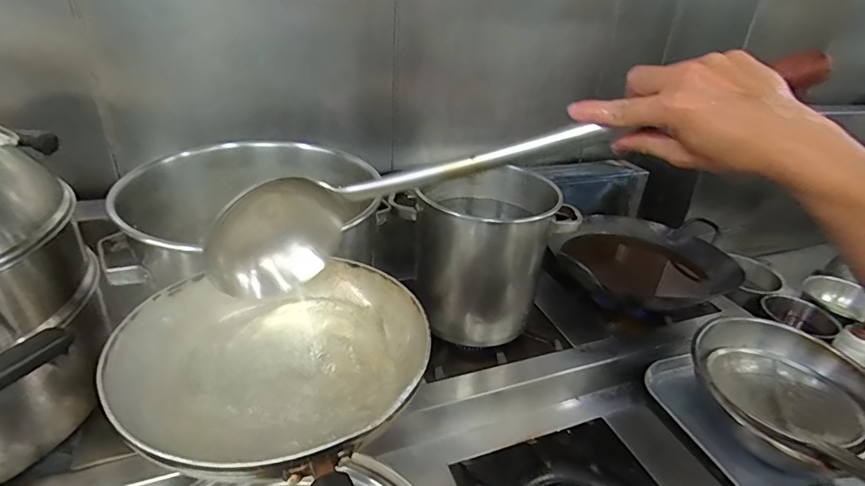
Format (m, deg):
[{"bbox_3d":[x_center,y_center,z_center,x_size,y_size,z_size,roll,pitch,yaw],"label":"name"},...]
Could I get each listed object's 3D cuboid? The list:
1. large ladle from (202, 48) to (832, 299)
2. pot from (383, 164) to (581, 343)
[{"bbox_3d":[0.047,-0.068,0.406,0.516,0.097,0.064,-19,28,9],"label":"large ladle"},{"bbox_3d":[0.094,0.019,0.884,0.279,0.262,0.209,-6,31,-20],"label":"pot"}]

